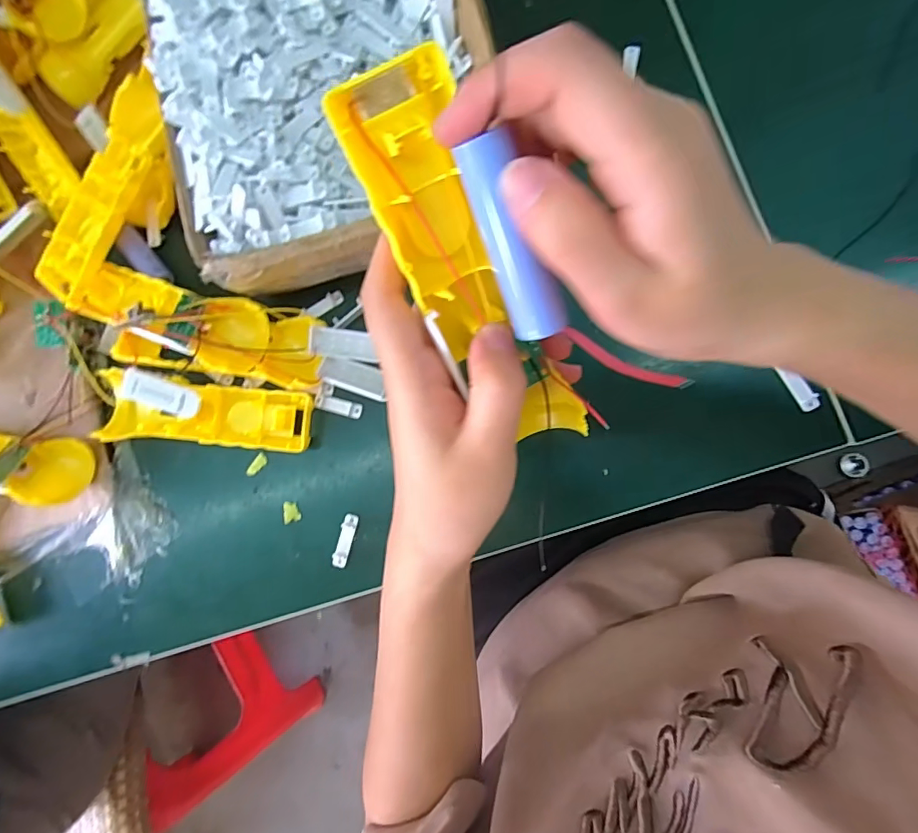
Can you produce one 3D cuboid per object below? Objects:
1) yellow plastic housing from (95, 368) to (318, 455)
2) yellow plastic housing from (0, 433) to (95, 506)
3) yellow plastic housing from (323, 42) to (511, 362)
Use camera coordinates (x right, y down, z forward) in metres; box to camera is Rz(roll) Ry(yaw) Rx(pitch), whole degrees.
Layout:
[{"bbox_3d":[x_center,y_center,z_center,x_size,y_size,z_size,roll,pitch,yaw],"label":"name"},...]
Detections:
[{"bbox_3d":[-0.186,-0.004,0.369,0.158,0.018,0.049,3,87,8],"label":"yellow plastic housing"},{"bbox_3d":[-0.352,0.030,0.373,0.156,0.041,0.045,9,87,10],"label":"yellow plastic housing"},{"bbox_3d":[-0.009,-0.073,0.178,0.038,0.019,0.095,-19,109,8],"label":"yellow plastic housing"}]

